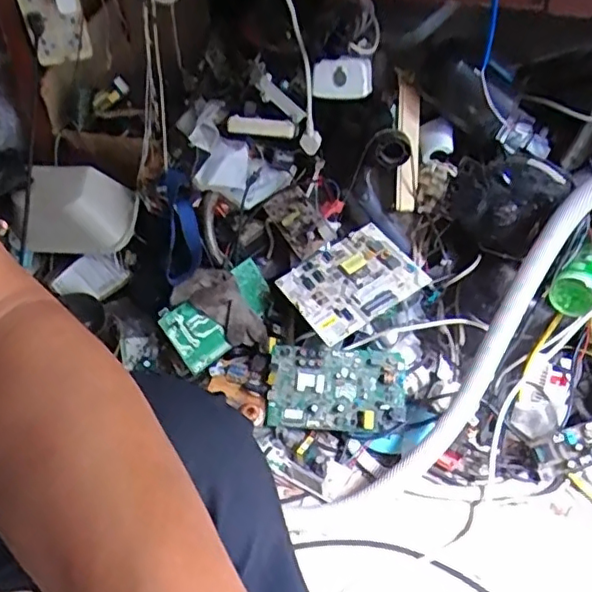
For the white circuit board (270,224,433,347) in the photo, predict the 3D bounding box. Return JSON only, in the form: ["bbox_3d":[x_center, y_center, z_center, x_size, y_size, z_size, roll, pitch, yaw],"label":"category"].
[{"bbox_3d":[0.086,-0.025,0.939,0.193,0.018,0.151,-30,57,-12],"label":"white circuit board"}]

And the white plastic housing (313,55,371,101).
[{"bbox_3d":[0.068,-0.324,0.895,0.084,0.059,0.033,2,31,12],"label":"white plastic housing"}]

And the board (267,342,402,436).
[{"bbox_3d":[0.062,0.147,0.931,0.207,0.023,0.125,4,82,8],"label":"board"}]

